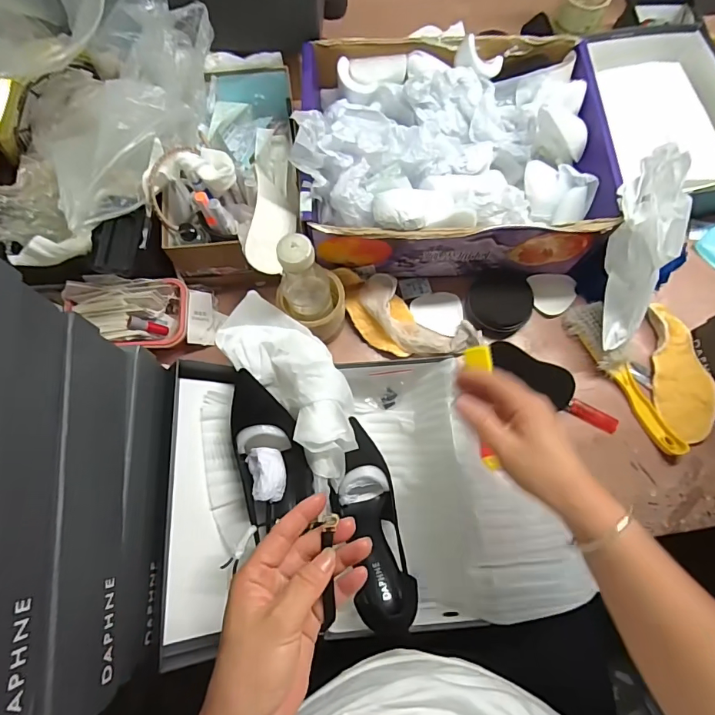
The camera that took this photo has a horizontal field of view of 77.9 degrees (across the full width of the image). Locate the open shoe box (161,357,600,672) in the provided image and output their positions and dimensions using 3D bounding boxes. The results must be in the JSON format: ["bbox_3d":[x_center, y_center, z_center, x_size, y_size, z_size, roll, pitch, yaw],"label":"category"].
[{"bbox_3d":[-0.003,0.152,0.524,0.401,0.116,0.292,-4,73,-2],"label":"open shoe box"}]

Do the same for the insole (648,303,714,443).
[{"bbox_3d":[0.453,0.017,0.618,0.067,0.021,0.192,0,73,-1],"label":"insole"}]

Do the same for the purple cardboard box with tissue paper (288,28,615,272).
[{"bbox_3d":[0.126,-0.291,0.631,0.398,0.175,0.324,-3,73,-1],"label":"purple cardboard box with tissue paper"}]

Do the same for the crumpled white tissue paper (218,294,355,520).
[{"bbox_3d":[-0.075,0.034,0.544,0.104,0.072,0.252,-31,75,-9],"label":"crumpled white tissue paper"}]

